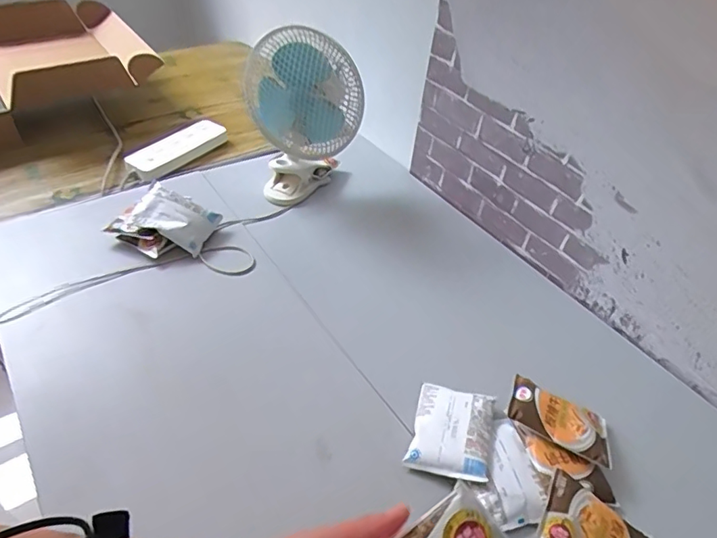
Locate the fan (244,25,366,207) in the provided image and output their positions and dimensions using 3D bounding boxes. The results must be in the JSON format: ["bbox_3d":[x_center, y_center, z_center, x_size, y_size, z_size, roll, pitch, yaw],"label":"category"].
[{"bbox_3d":[-0.100,-0.263,0.911,0.186,0.292,0.136,-5,45,-11],"label":"fan"}]

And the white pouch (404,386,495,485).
[{"bbox_3d":[0.117,0.199,0.628,0.092,0.023,0.121,15,45,9],"label":"white pouch"}]

